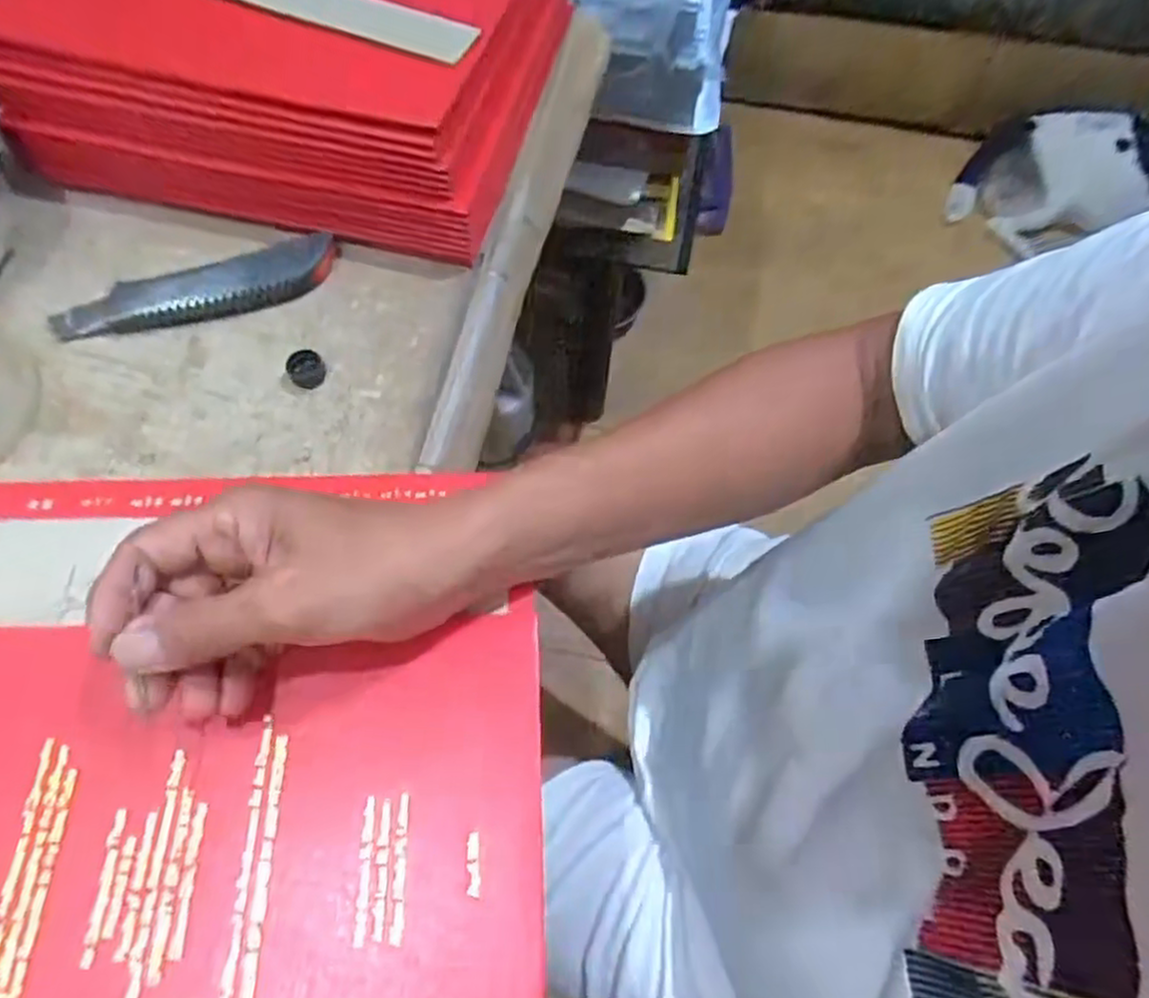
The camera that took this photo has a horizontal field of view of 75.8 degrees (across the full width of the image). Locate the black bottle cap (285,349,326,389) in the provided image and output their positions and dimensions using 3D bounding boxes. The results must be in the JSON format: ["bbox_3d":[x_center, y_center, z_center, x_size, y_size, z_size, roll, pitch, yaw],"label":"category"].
[{"bbox_3d":[-0.152,-0.074,0.418,0.020,0.014,0.020,1,62,-2],"label":"black bottle cap"}]

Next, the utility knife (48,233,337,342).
[{"bbox_3d":[-0.222,-0.123,0.433,0.162,0.024,0.038,-18,64,-11],"label":"utility knife"}]

